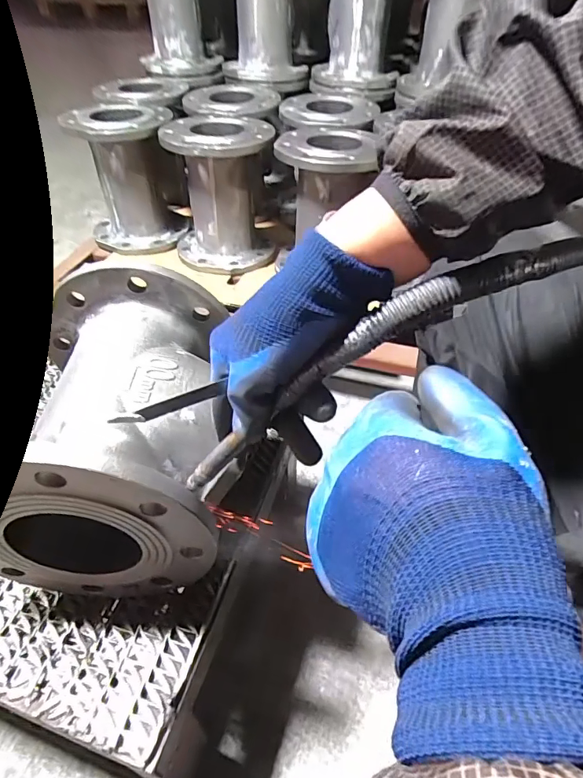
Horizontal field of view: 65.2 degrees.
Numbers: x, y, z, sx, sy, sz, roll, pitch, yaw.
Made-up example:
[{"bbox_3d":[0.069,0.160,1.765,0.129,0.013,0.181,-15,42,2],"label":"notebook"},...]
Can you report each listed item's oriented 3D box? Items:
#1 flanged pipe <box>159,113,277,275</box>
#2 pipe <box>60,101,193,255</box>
[{"bbox_3d":[-0.142,-0.401,0.940,0.198,0.246,0.207,-5,44,-6],"label":"flanged pipe"},{"bbox_3d":[-0.331,-0.442,0.967,0.209,0.247,0.183,-12,45,-14],"label":"pipe"}]

